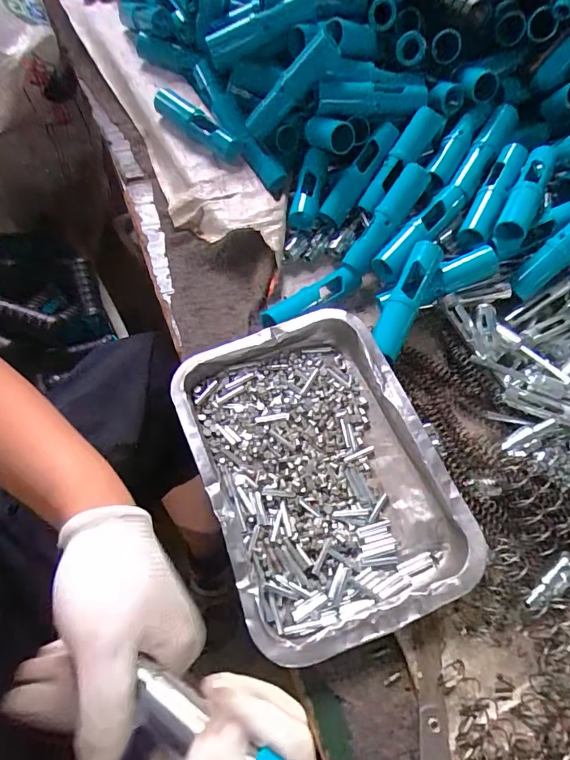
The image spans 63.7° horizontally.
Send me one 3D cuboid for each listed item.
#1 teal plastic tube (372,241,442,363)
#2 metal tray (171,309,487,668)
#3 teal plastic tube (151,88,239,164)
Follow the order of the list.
[{"bbox_3d":[0.116,-0.075,0.445,0.032,0.034,0.117,24,85,9],"label":"teal plastic tube"},{"bbox_3d":[0.025,0.066,0.375,0.181,0.034,0.257,-18,64,-14],"label":"metal tray"},{"bbox_3d":[-0.106,-0.302,0.537,0.139,0.025,0.021,41,66,17],"label":"teal plastic tube"}]

